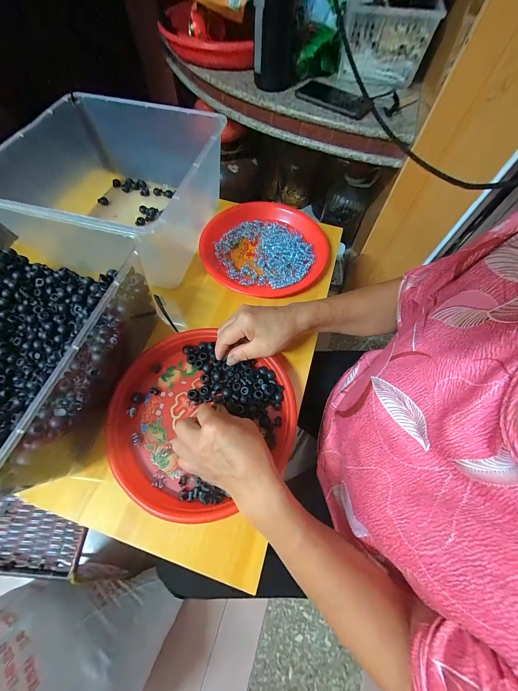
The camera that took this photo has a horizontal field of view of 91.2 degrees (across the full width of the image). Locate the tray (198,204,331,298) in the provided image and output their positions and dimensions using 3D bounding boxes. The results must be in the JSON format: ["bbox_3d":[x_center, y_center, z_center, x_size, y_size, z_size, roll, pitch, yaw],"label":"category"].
[{"bbox_3d":[0.011,-0.181,0.465,0.220,0.024,0.219,4,64,1],"label":"tray"}]

